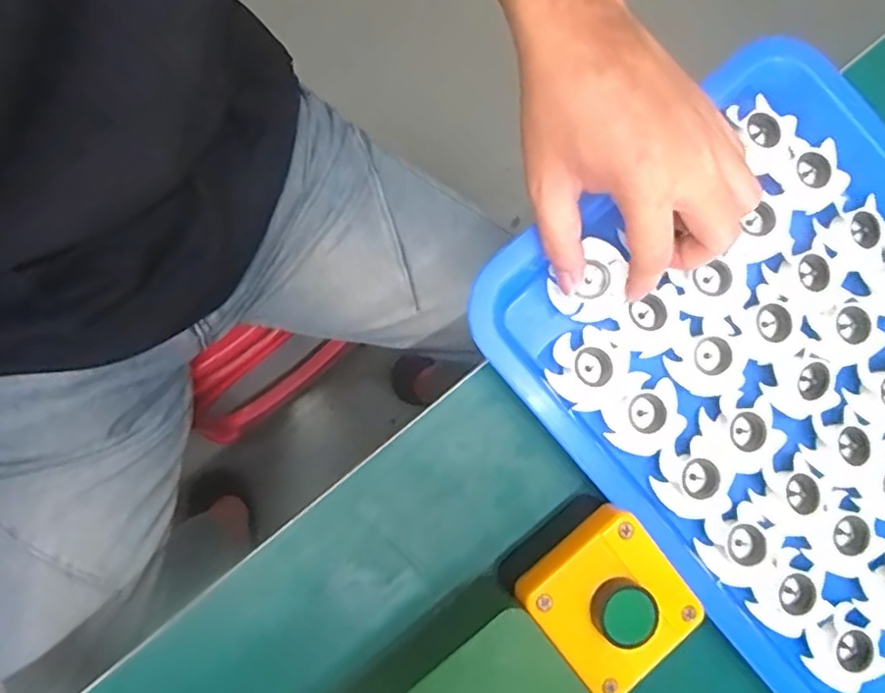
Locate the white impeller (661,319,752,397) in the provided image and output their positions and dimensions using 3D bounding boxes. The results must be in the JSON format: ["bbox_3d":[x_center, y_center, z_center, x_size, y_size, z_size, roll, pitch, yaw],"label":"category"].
[{"bbox_3d":[0.151,0.007,0.360,0.042,0.011,0.042,30,82,-4],"label":"white impeller"}]

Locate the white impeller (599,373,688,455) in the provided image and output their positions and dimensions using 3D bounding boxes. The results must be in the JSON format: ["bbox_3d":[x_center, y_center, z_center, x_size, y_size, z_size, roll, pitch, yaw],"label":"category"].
[{"bbox_3d":[0.110,0.037,0.348,0.041,0.006,0.042,0,80,-1],"label":"white impeller"}]

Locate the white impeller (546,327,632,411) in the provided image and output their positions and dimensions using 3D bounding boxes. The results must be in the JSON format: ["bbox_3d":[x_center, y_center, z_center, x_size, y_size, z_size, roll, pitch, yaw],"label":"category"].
[{"bbox_3d":[0.081,0.011,0.350,0.044,0.006,0.042,1,84,-7],"label":"white impeller"}]

